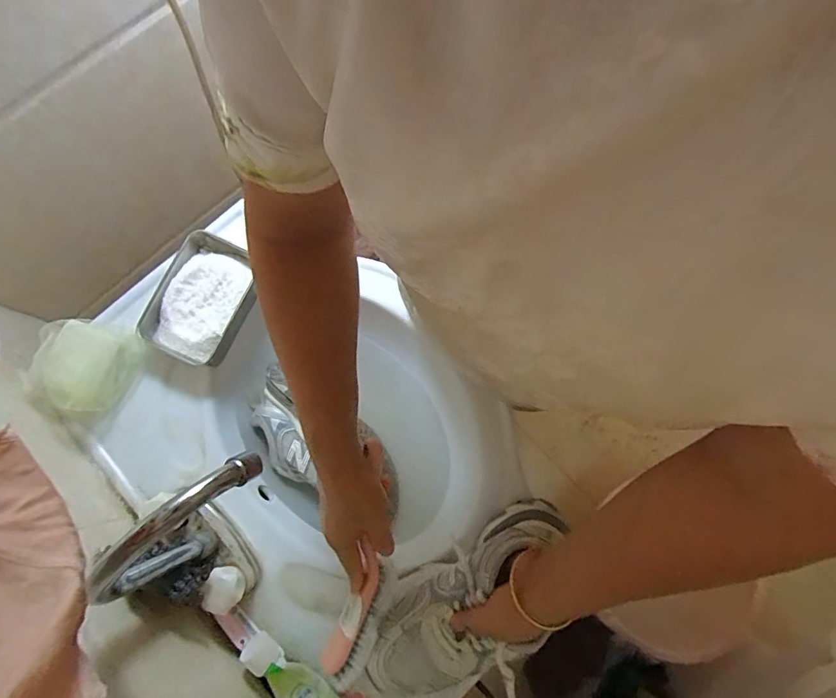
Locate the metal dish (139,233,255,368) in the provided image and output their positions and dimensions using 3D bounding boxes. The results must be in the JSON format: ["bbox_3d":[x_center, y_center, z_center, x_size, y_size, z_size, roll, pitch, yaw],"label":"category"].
[{"bbox_3d":[-0.256,-0.060,0.551,0.102,0.048,0.150,23,79,4],"label":"metal dish"}]

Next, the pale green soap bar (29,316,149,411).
[{"bbox_3d":[-0.395,0.014,0.531,0.107,0.048,0.097,22,79,4],"label":"pale green soap bar"}]

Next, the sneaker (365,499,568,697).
[{"bbox_3d":[0.058,0.248,0.438,0.120,0.081,0.234,44,80,8],"label":"sneaker"}]

